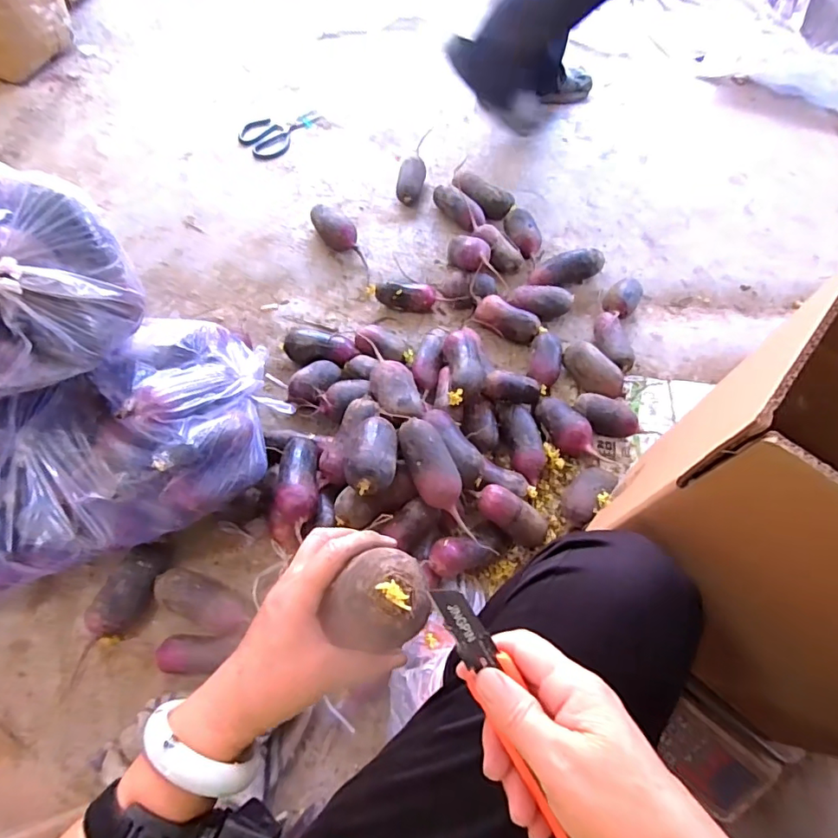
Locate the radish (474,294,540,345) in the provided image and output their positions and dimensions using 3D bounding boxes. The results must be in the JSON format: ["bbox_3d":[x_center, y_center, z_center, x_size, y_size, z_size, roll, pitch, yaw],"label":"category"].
[{"bbox_3d":[0.158,-0.175,0.917,0.119,0.057,0.052,28,68,12],"label":"radish"}]

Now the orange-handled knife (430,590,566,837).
[{"bbox_3d":[0.055,0.175,0.267,0.020,0.006,0.183,-24,77,-11],"label":"orange-handled knife"}]

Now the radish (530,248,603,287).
[{"bbox_3d":[0.280,-0.282,0.971,0.147,0.060,0.051,-18,67,-9],"label":"radish"}]

